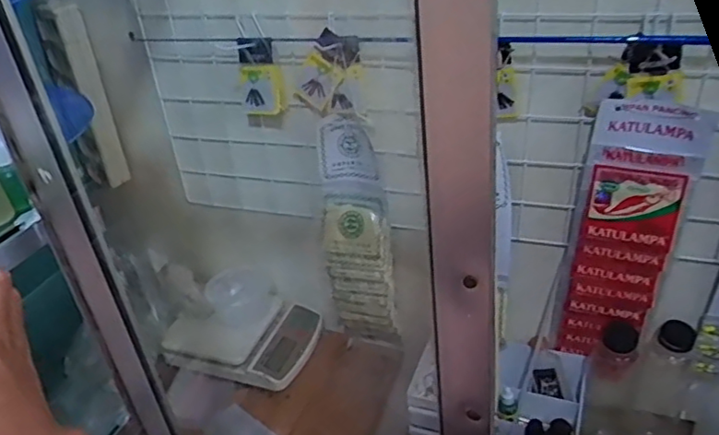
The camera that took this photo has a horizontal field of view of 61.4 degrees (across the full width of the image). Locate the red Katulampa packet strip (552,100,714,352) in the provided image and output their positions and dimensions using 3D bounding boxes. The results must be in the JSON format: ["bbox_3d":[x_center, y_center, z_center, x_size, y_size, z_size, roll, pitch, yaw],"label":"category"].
[{"bbox_3d":[0.322,0.031,0.726,0.111,0.355,0.026,9,35,22],"label":"red Katulampa packet strip"}]

